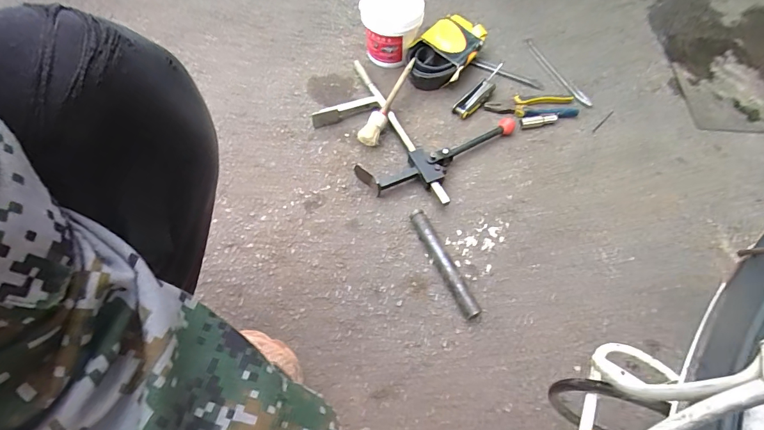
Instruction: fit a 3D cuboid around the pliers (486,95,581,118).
[{"bbox_3d":[0.320,-0.231,0.813,0.193,0.022,0.055,1,63,-1],"label":"pliers"}]

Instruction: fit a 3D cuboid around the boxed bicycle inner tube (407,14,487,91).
[{"bbox_3d":[0.138,-0.365,0.840,0.122,0.076,0.199,33,70,13],"label":"boxed bicycle inner tube"}]

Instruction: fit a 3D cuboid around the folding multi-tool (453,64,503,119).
[{"bbox_3d":[0.222,-0.273,0.822,0.038,0.022,0.179,38,68,17],"label":"folding multi-tool"}]

